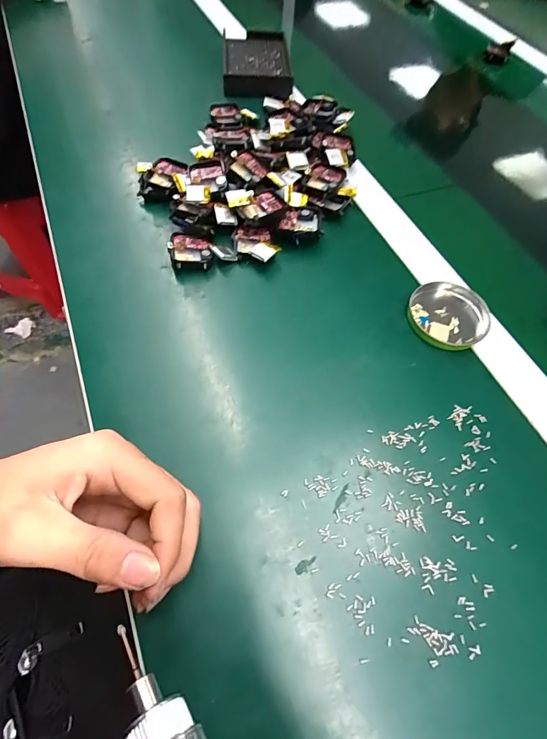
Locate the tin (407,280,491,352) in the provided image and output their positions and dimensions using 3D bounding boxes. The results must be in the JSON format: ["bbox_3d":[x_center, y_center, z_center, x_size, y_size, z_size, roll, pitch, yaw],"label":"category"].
[{"bbox_3d":[0.150,-0.046,0.319,0.064,0.010,0.063,1,61,-2],"label":"tin"}]

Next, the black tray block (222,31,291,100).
[{"bbox_3d":[-0.024,-0.414,0.499,0.086,0.022,0.144,-2,61,-6],"label":"black tray block"}]

